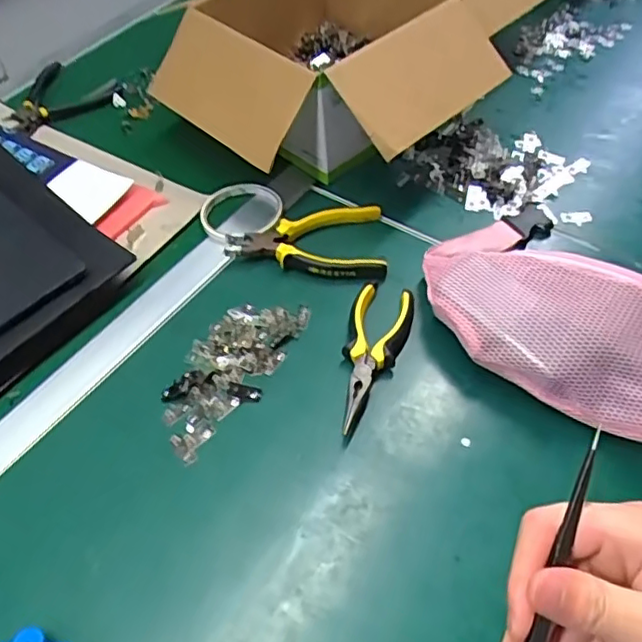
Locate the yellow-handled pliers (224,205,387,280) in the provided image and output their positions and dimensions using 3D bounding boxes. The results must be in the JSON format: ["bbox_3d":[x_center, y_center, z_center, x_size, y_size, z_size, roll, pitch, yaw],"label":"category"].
[{"bbox_3d":[-0.016,-0.078,0.633,0.159,0.020,0.092,-4,53,-2],"label":"yellow-handled pliers"}]

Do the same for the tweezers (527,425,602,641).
[{"bbox_3d":[0.089,0.105,0.240,0.006,0.006,0.133,17,83,13],"label":"tweezers"}]

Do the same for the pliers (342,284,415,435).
[{"bbox_3d":[0.047,0.029,0.552,0.055,0.021,0.149,10,54,8],"label":"pliers"}]

